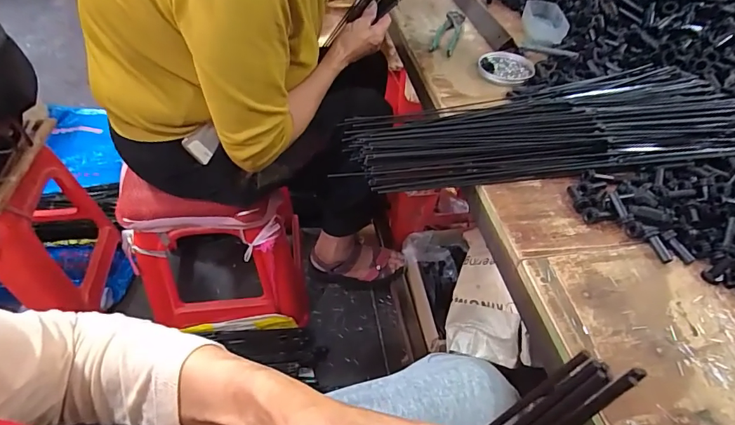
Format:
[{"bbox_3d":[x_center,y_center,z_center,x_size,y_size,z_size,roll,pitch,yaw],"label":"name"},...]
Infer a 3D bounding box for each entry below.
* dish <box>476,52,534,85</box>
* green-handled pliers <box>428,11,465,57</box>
[{"bbox_3d":[0.229,-0.241,0.723,0.089,0.013,0.095,17,48,10],"label":"dish"},{"bbox_3d":[0.150,-0.334,0.806,0.041,0.008,0.156,16,48,9],"label":"green-handled pliers"}]

